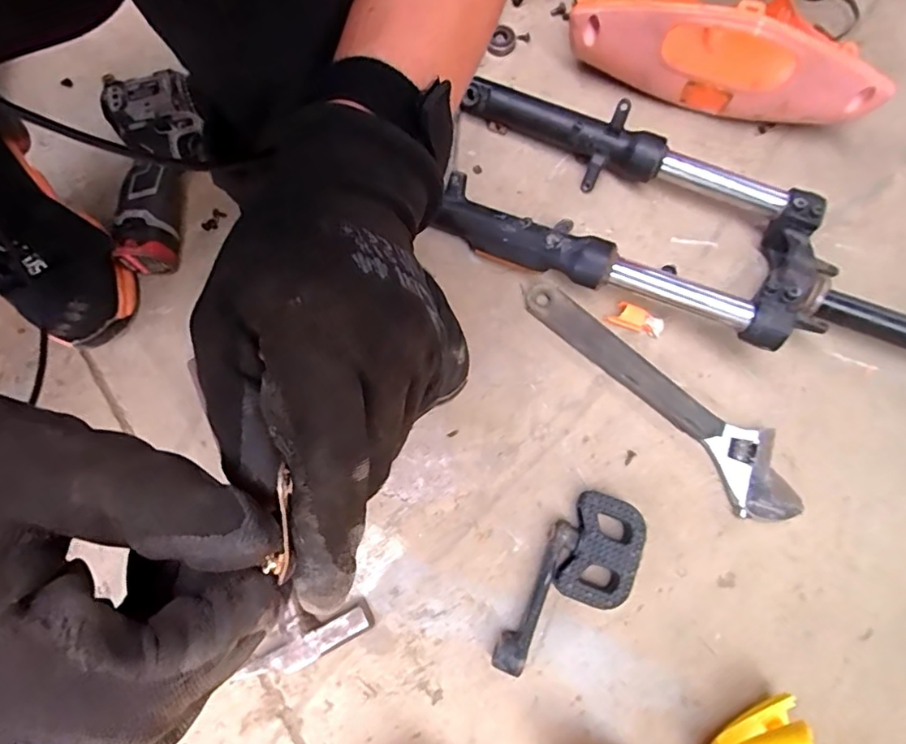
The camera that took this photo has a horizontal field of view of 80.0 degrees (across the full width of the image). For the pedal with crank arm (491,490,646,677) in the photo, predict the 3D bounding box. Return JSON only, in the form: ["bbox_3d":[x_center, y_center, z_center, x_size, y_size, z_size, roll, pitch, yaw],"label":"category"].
[{"bbox_3d":[0.099,0.177,0.442,0.071,0.029,0.158,28,77,8],"label":"pedal with crank arm"}]

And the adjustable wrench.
[{"bbox_3d":[0.188,0.016,0.491,0.062,0.016,0.289,-42,78,-9],"label":"adjustable wrench"}]

